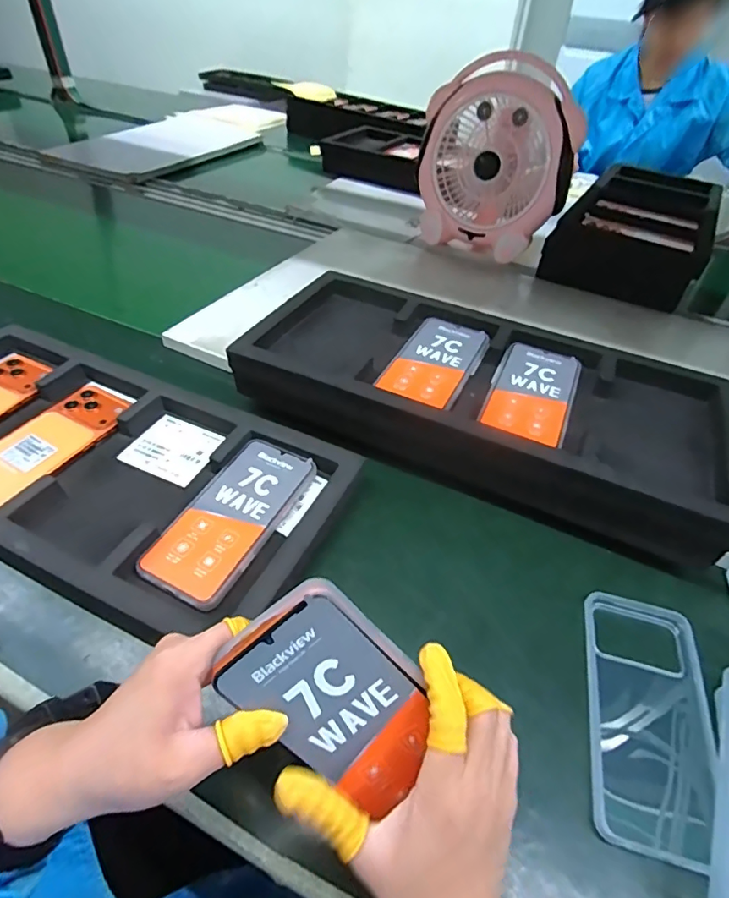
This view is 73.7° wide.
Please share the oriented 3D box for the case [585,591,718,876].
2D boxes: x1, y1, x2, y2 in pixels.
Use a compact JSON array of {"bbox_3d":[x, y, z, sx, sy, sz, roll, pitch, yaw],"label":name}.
[{"bbox_3d":[0.202,0.186,0.346,0.077,0.018,0.167,14,45,8],"label":"case"}]

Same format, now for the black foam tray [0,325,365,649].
[{"bbox_3d":[-0.264,0.015,0.460,0.474,0.029,0.224,19,46,13],"label":"black foam tray"}]

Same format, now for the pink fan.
[{"bbox_3d":[0.214,-0.466,0.802,0.244,0.250,0.106,26,48,20],"label":"pink fan"}]

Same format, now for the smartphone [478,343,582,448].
[{"bbox_3d":[0.170,-0.060,0.494,0.078,0.005,0.162,21,46,15],"label":"smartphone"}]

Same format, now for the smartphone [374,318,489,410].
[{"bbox_3d":[0.078,-0.097,0.522,0.077,0.007,0.154,22,46,16],"label":"smartphone"}]

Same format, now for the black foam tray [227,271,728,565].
[{"bbox_3d":[0.120,-0.056,0.522,0.485,0.074,0.236,22,46,16],"label":"black foam tray"}]

